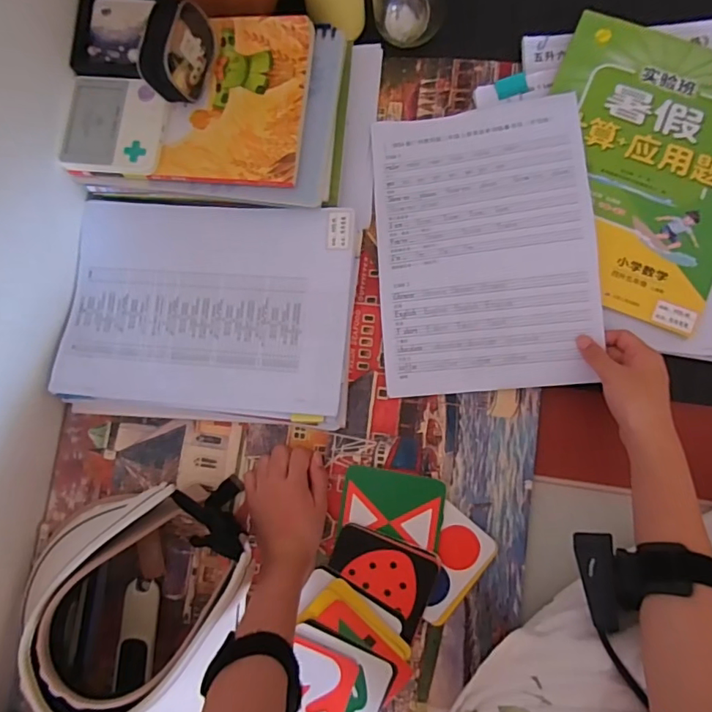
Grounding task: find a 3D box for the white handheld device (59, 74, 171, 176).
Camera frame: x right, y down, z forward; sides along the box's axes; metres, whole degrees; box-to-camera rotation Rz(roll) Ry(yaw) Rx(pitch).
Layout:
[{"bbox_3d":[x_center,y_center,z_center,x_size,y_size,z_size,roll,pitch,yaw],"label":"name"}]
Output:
[{"bbox_3d":[-0.242,-0.233,0.502,0.100,0.014,0.097,10,84,7],"label":"white handheld device"}]

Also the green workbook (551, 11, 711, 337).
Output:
[{"bbox_3d":[0.283,-0.189,0.501,0.201,0.013,0.293,21,85,8],"label":"green workbook"}]

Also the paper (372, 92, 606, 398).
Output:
[{"bbox_3d":[0.126,-0.113,0.502,0.206,0.022,0.291,-5,83,13],"label":"paper"}]

